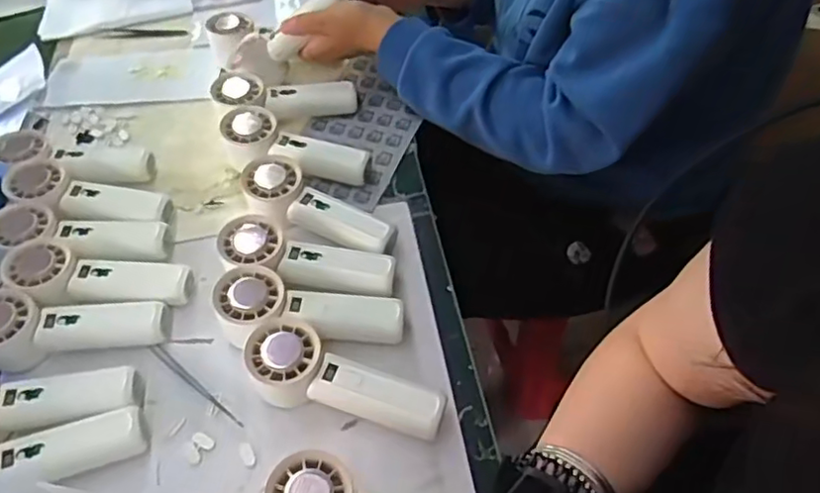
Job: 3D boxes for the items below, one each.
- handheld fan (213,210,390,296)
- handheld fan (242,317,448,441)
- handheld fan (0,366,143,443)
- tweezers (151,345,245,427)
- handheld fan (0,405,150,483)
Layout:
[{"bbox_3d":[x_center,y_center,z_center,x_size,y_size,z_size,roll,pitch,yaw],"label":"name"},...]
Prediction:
[{"bbox_3d":[-0.088,0.011,0.532,0.151,0.034,0.059,8,51,9],"label":"handheld fan"},{"bbox_3d":[-0.048,0.102,0.473,0.152,0.050,0.059,9,55,10],"label":"handheld fan"},{"bbox_3d":[-0.291,0.119,0.473,0.152,0.032,0.052,-4,50,-1],"label":"handheld fan"},{"bbox_3d":[-0.175,0.113,0.503,0.117,0.010,0.009,33,59,26],"label":"tweezers"},{"bbox_3d":[-0.273,0.153,0.446,0.152,0.042,0.051,-13,54,-6],"label":"handheld fan"}]

